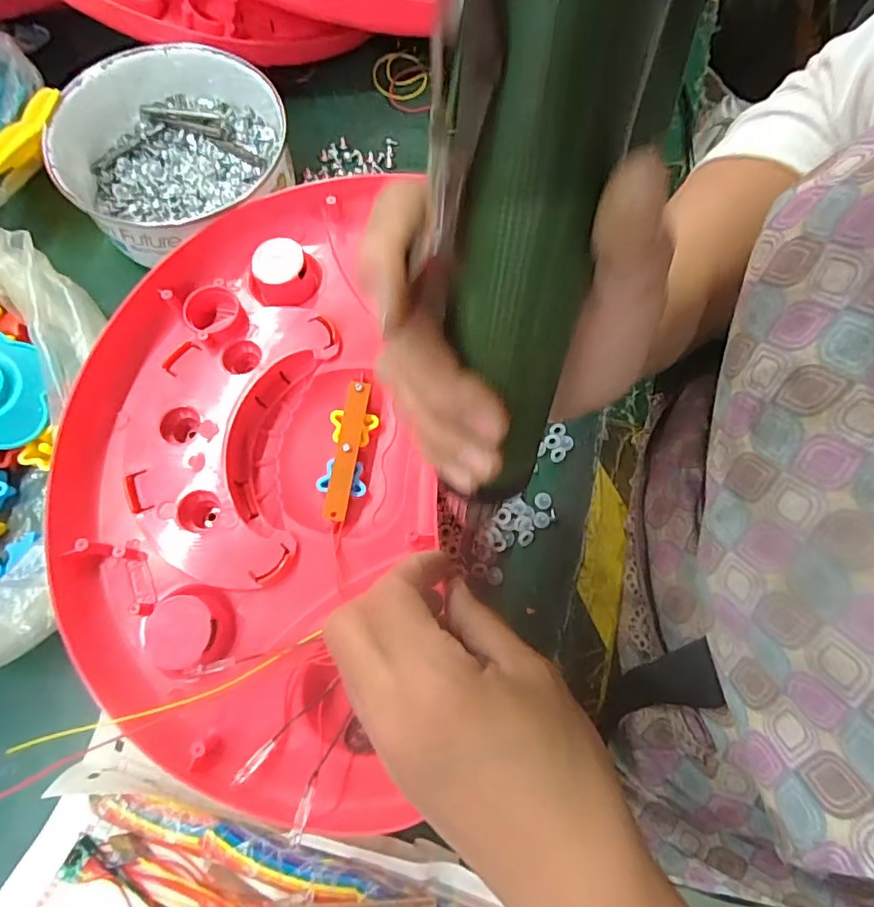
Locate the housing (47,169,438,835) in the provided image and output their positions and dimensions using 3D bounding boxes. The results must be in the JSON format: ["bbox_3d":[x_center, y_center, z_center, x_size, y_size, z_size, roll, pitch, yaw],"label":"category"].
[{"bbox_3d":[-0.098,-0.005,0.286,0.188,0.040,0.333,4,72,1],"label":"housing"}]

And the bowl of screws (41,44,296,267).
[{"bbox_3d":[-0.167,-0.193,0.340,0.138,0.052,0.137,0,72,-1],"label":"bowl of screws"}]

